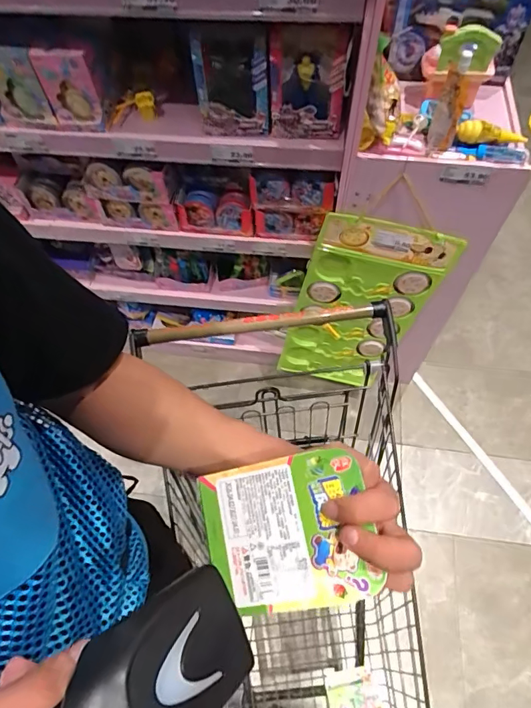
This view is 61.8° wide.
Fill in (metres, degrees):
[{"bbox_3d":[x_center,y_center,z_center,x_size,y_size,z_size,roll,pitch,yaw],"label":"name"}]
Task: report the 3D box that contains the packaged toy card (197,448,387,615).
[{"bbox_3d":[0.012,0.126,0.311,0.117,0.004,0.096,-18,73,16],"label":"packaged toy card"}]

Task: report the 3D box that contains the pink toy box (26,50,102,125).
[{"bbox_3d":[-0.390,-0.521,0.868,0.104,0.133,0.031,4,61,4],"label":"pink toy box"}]

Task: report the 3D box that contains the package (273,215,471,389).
[{"bbox_3d":[0.247,-0.102,1.260,0.320,0.674,0.034,16,56,1],"label":"package"}]

